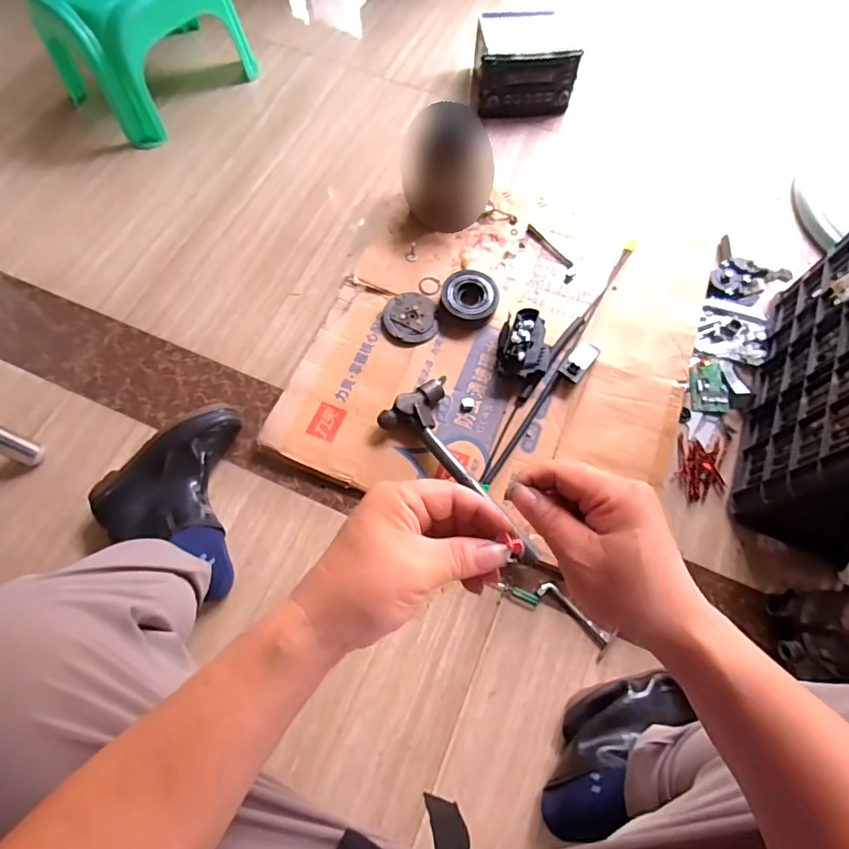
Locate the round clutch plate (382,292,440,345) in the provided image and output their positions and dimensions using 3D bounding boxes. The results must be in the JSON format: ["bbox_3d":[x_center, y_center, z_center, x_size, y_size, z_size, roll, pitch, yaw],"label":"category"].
[{"bbox_3d":[-0.026,-0.191,0.890,0.095,0.013,0.098,0,68,-1],"label":"round clutch plate"}]

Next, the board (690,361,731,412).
[{"bbox_3d":[0.497,-0.067,0.859,0.061,0.009,0.087,2,68,0],"label":"board"}]

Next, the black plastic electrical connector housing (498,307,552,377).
[{"bbox_3d":[0.172,-0.131,0.843,0.086,0.072,0.109,9,68,2],"label":"black plastic electrical connector housing"}]

